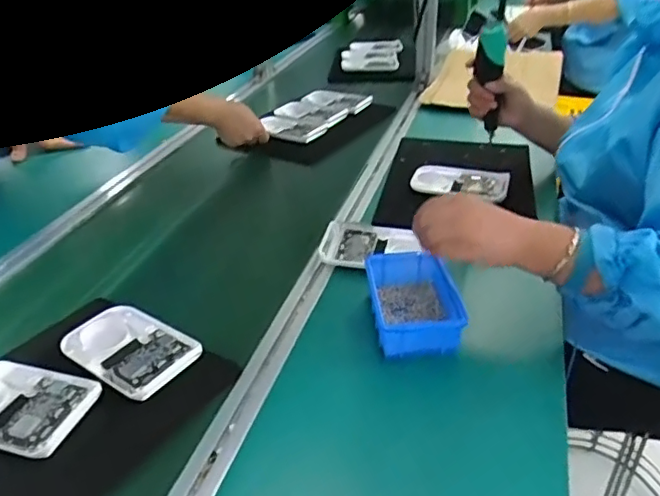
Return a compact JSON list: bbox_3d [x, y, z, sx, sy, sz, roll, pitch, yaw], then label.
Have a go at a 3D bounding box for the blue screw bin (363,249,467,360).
[{"bbox_3d":[0.098,0.067,0.688,0.099,0.053,0.145,-4,34,-3],"label":"blue screw bin"}]

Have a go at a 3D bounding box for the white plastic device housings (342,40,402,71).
[{"bbox_3d":[0.120,-0.552,1.639,0.161,0.029,0.237,3,33,8],"label":"white plastic device housings"}]

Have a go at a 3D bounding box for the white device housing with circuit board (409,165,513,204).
[{"bbox_3d":[0.212,-0.107,0.945,0.158,0.026,0.090,17,37,27],"label":"white device housing with circuit board"}]

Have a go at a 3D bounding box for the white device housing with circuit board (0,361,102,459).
[{"bbox_3d":[-0.321,0.157,0.586,0.151,0.012,0.092,9,36,16],"label":"white device housing with circuit board"}]

